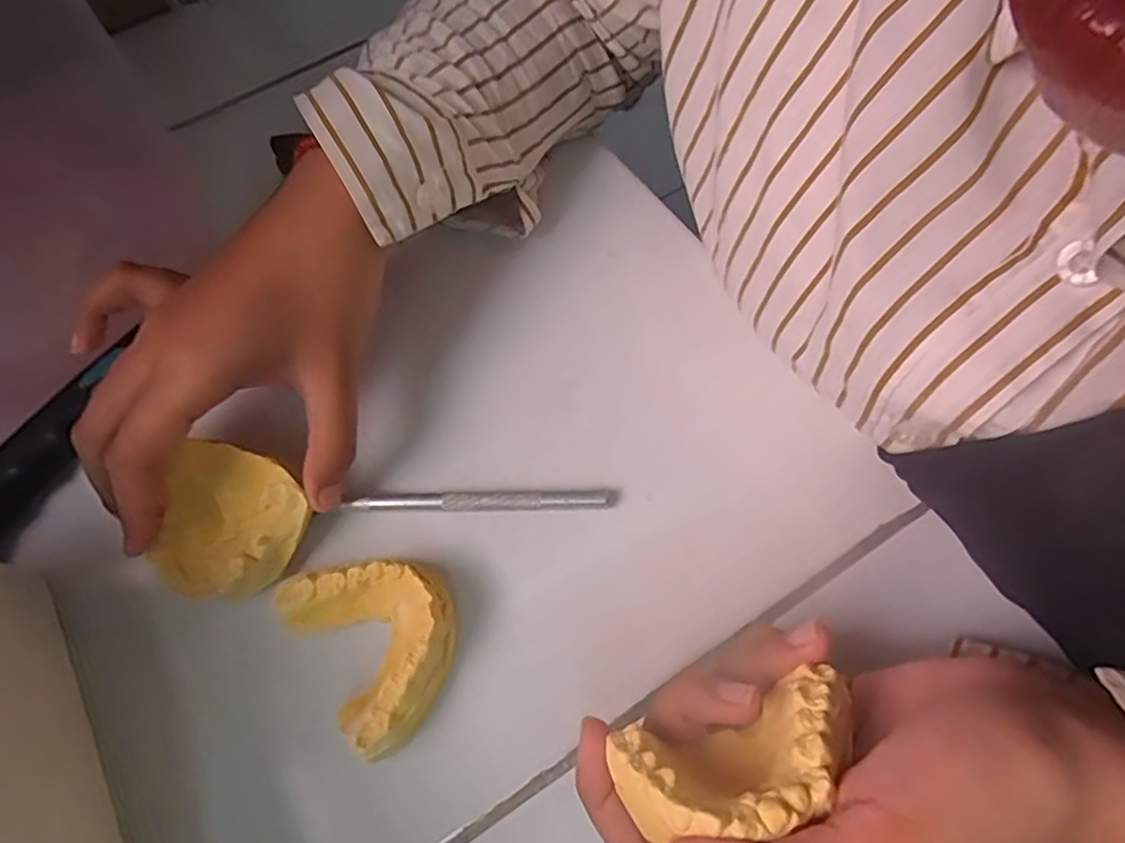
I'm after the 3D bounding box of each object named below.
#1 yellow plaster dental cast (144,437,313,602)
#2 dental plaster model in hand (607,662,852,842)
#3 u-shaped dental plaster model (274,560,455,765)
[{"bbox_3d":[-0.131,0.038,0.250,0.055,0.022,0.054,-1,63,2],"label":"yellow plaster dental cast"},{"bbox_3d":[0.048,0.094,0.172,0.061,0.025,0.037,-17,24,-3],"label":"dental plaster model in hand"},{"bbox_3d":[-0.065,0.077,0.236,0.050,0.021,0.069,-37,68,-8],"label":"u-shaped dental plaster model"}]

